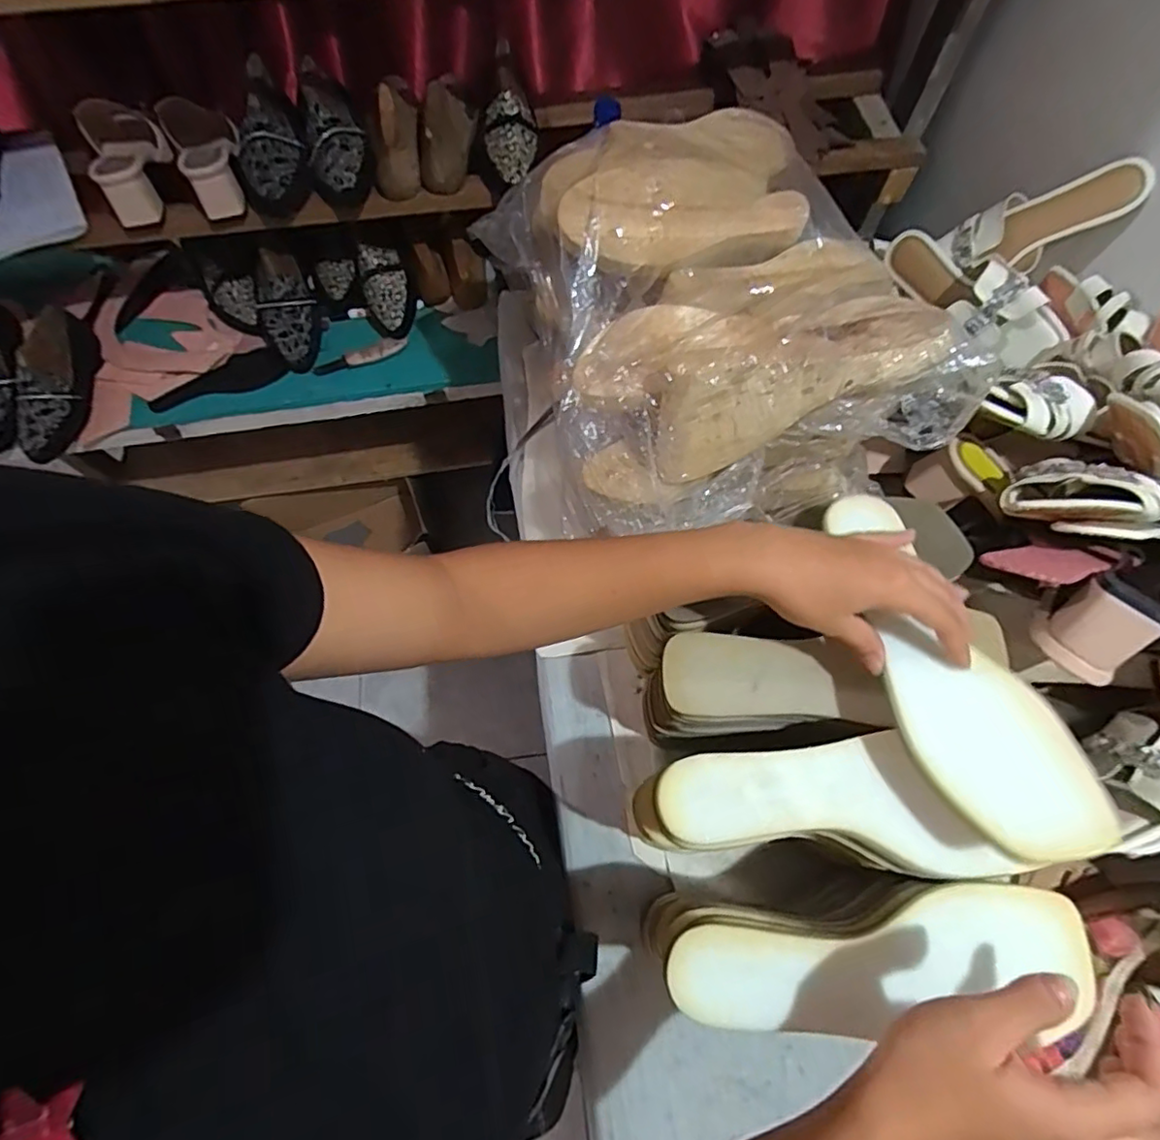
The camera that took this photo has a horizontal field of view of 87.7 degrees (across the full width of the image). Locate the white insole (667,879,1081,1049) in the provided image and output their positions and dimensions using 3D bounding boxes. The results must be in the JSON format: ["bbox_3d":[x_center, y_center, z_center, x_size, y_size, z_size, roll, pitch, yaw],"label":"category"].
[{"bbox_3d":[0.172,0.226,0.347,0.238,0.012,0.062,-6,65,-4],"label":"white insole"}]

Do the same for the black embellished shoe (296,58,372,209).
[{"bbox_3d":[-0.320,-0.566,0.776,0.074,0.072,0.236,-16,66,-8],"label":"black embellished shoe"}]

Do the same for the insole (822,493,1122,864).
[{"bbox_3d":[0.226,0.055,0.380,0.077,0.030,0.240,-18,66,-9],"label":"insole"}]

